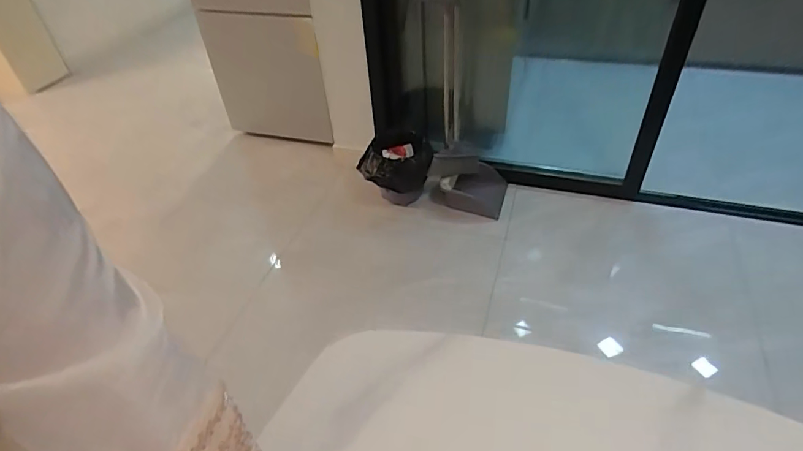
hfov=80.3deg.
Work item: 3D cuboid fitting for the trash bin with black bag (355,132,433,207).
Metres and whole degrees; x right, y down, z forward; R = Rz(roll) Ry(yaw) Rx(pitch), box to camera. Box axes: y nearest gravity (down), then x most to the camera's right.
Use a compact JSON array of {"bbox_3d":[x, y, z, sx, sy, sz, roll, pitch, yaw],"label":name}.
[{"bbox_3d":[-0.013,-0.213,1.954,0.276,0.240,0.260,4,44,10],"label":"trash bin with black bag"}]

